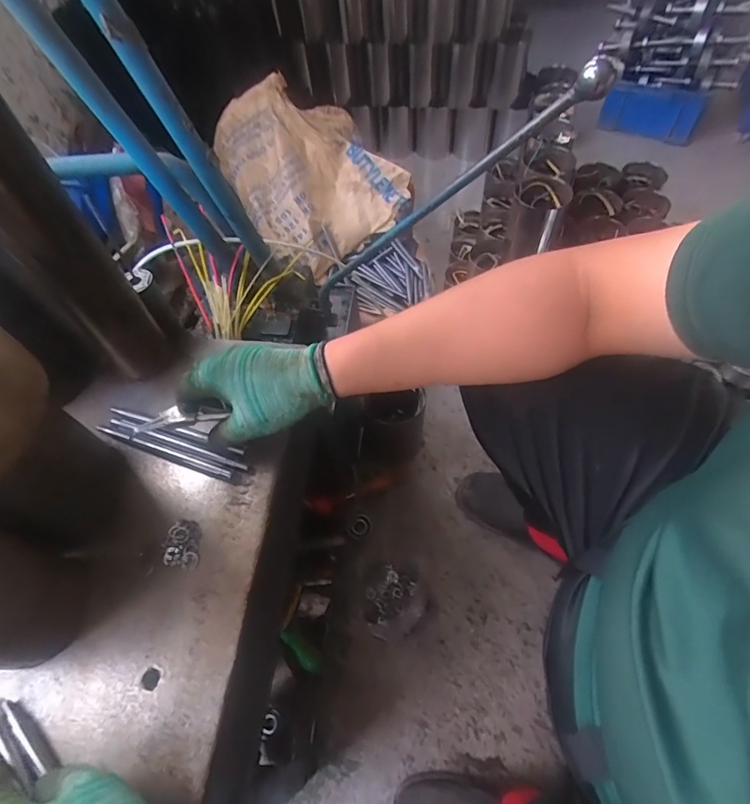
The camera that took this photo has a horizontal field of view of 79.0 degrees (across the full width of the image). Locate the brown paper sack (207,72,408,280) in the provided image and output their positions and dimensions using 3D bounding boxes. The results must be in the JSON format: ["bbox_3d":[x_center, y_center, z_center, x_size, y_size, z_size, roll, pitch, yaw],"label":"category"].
[{"bbox_3d":[-0.155,-0.524,1.041,0.326,0.104,0.439,-34,88,-1],"label":"brown paper sack"}]

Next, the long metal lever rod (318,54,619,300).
[{"bbox_3d":[0.052,-0.212,0.511,0.024,0.428,0.023,36,57,-26],"label":"long metal lever rod"}]

